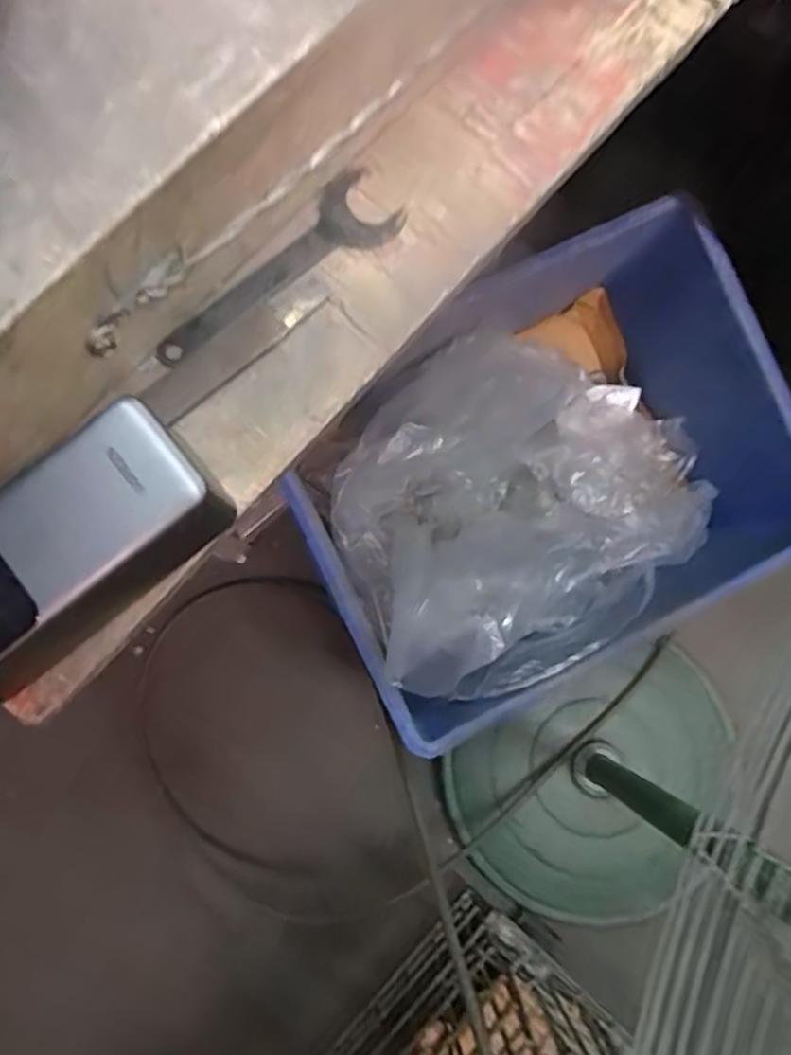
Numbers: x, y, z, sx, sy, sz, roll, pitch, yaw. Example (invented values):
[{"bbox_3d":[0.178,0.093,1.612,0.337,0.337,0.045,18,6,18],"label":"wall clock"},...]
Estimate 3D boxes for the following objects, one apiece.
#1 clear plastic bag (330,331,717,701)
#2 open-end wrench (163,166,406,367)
[{"bbox_3d":[0.162,-0.042,0.804,0.474,0.190,0.357,-38,81,-7],"label":"clear plastic bag"},{"bbox_3d":[-0.056,-0.117,0.306,0.128,0.004,0.039,-41,82,-7],"label":"open-end wrench"}]

